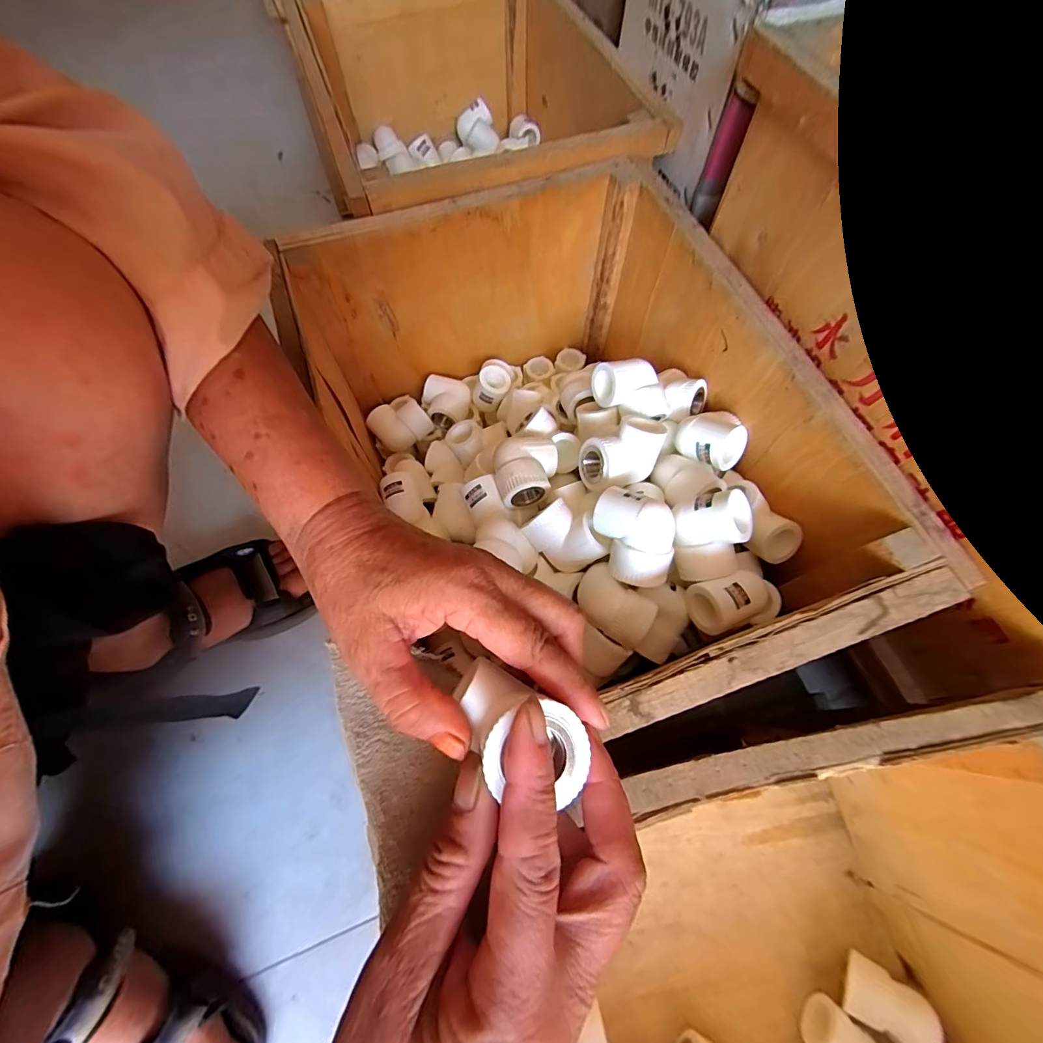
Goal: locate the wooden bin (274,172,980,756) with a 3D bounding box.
[{"bbox_3d":[0.025,-0.060,0.393,0.317,0.203,0.420,-19,69,-8],"label":"wooden bin"}]

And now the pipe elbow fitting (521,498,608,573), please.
[{"bbox_3d":[0.032,0.015,0.339,0.042,0.034,0.052,-34,72,-13],"label":"pipe elbow fitting"}]

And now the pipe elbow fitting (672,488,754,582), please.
[{"bbox_3d":[0.135,0.007,0.316,0.047,0.036,0.061,2,110,24],"label":"pipe elbow fitting"}]

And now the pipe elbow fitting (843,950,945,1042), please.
[{"bbox_3d":[0.272,0.362,0.338,0.049,0.051,0.039,27,70,11],"label":"pipe elbow fitting"}]

